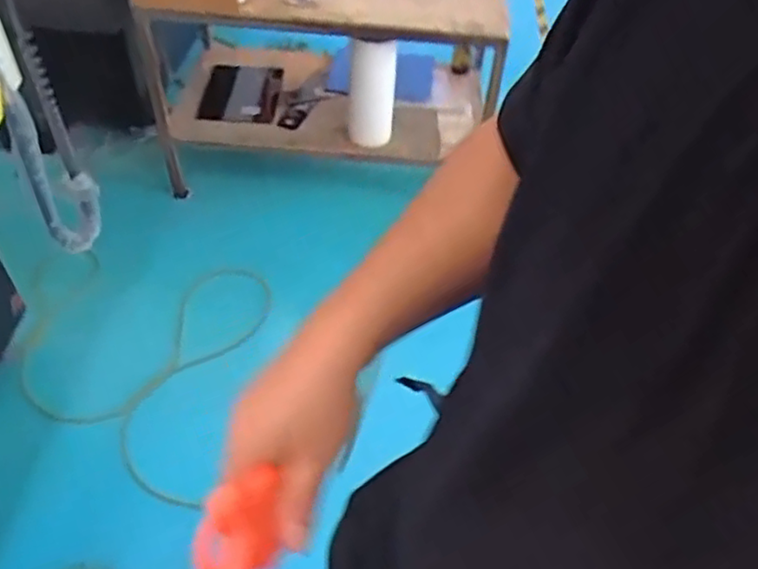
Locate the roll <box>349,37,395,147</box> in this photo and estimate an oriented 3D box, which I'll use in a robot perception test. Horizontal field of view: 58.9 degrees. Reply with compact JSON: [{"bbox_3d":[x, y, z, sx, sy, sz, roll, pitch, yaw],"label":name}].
[{"bbox_3d":[-0.022,-0.511,1.806,0.128,0.277,0.132,2,10,-3],"label":"roll"}]

